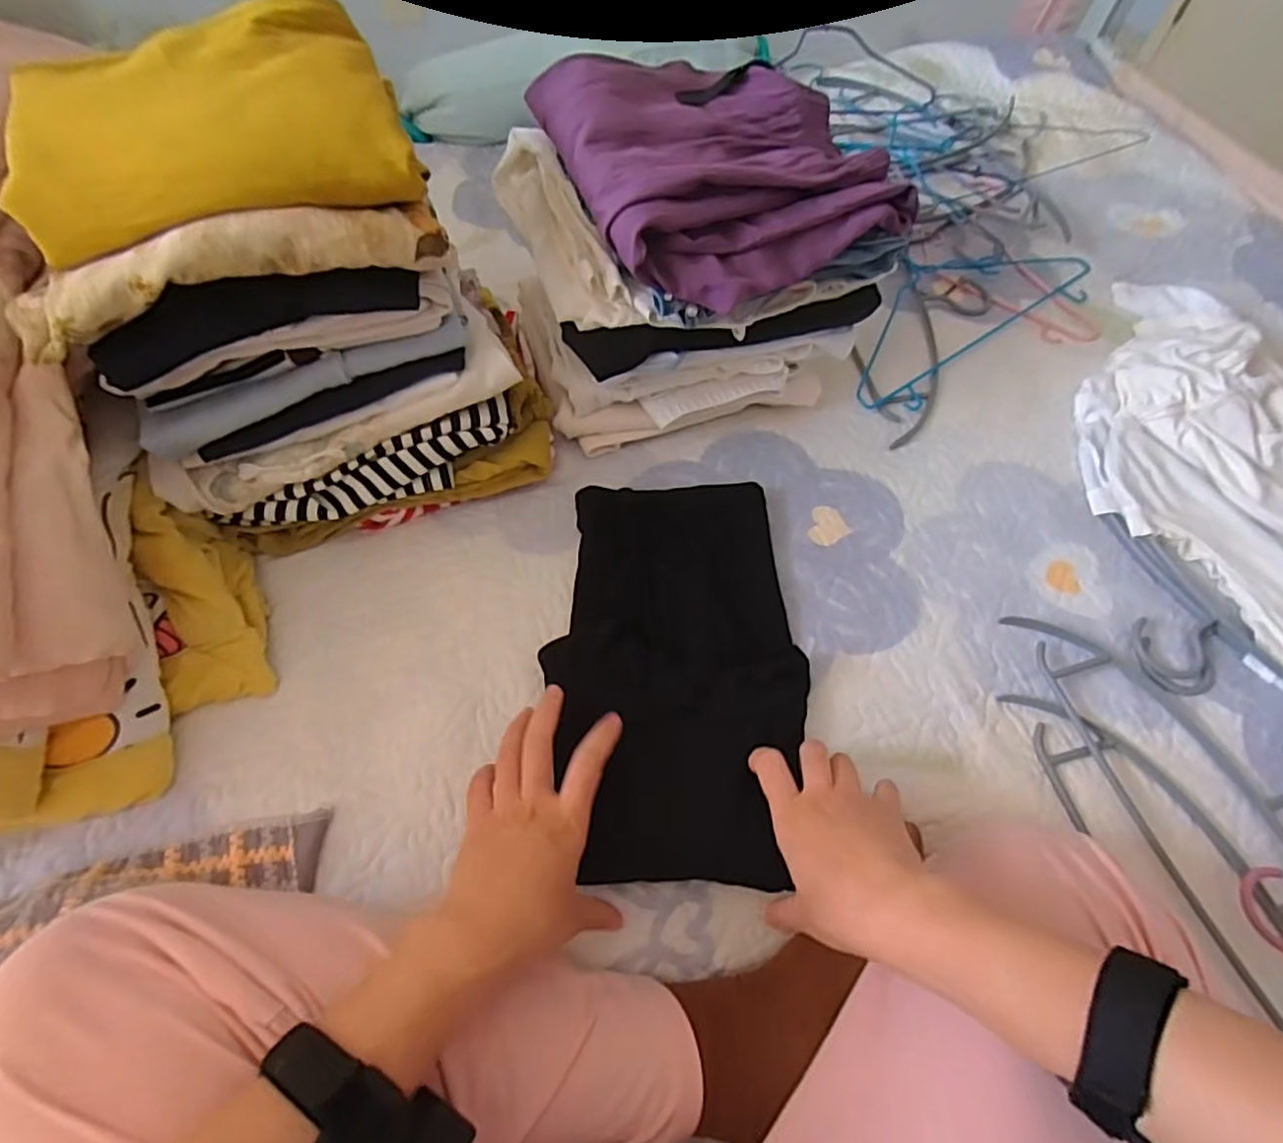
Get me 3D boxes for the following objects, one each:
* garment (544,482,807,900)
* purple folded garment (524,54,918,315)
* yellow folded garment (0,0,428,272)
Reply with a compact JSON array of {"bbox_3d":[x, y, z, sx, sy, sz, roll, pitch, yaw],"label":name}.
[{"bbox_3d":[0.030,0.063,0.503,0.181,0.034,0.320,-2,51,-2],"label":"garment"},{"bbox_3d":[0.060,-0.330,0.524,0.248,0.071,0.234,-24,63,-18],"label":"purple folded garment"},{"bbox_3d":[-0.268,-0.279,0.415,0.218,0.062,0.165,-17,61,-14],"label":"yellow folded garment"}]

